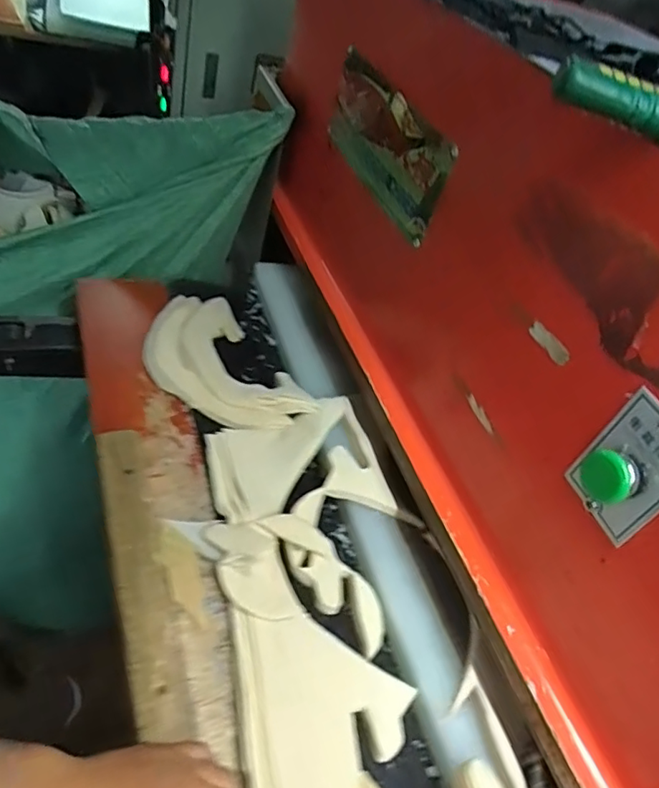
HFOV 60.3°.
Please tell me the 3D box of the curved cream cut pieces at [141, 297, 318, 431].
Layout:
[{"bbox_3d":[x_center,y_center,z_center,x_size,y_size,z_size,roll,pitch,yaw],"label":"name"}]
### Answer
[{"bbox_3d":[-0.145,-0.041,0.700,0.144,0.068,0.248,-28,52,-21],"label":"curved cream cut pieces"}]

